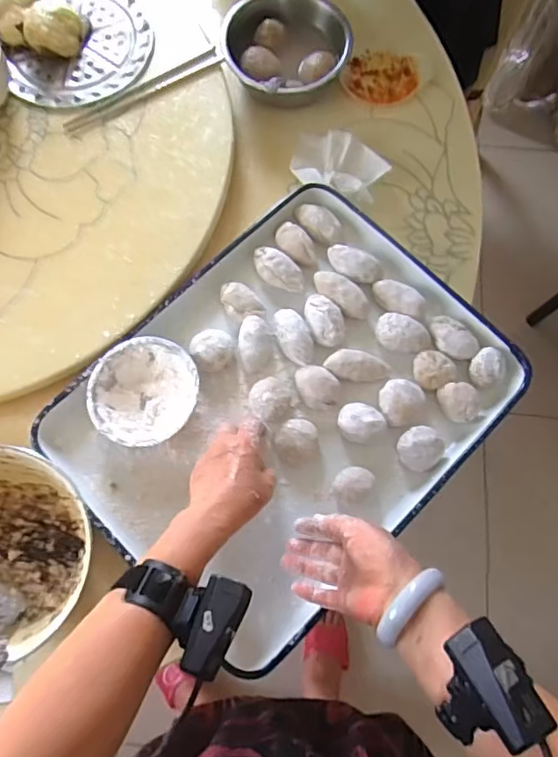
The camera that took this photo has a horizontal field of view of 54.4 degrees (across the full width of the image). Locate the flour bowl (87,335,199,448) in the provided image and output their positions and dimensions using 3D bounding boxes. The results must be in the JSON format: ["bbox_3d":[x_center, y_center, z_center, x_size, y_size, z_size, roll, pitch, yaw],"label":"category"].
[{"bbox_3d":[-0.149,0.016,0.607,0.116,0.037,0.118,0,76,0],"label":"flour bowl"}]

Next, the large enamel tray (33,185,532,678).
[{"bbox_3d":[0.018,0.020,0.613,0.472,0.043,0.354,-44,79,-10],"label":"large enamel tray"}]

